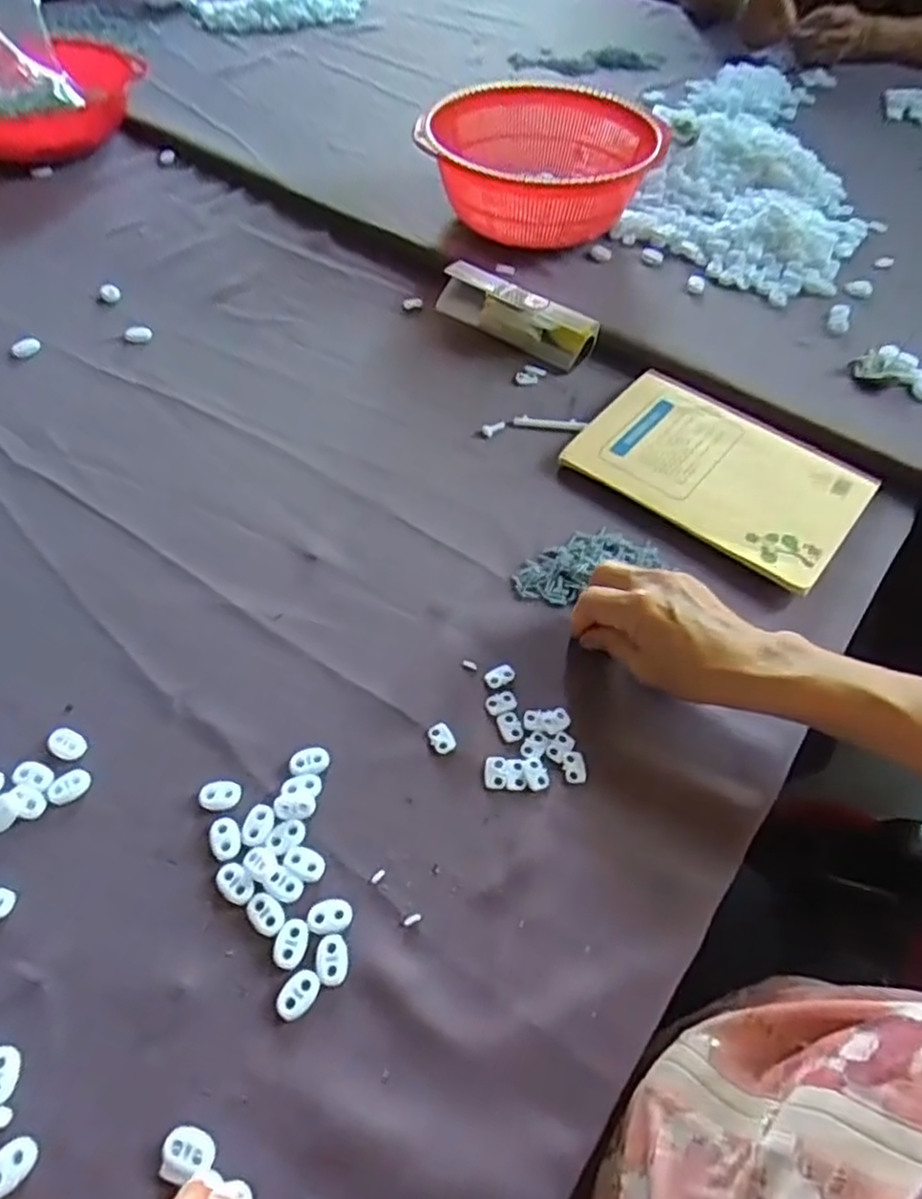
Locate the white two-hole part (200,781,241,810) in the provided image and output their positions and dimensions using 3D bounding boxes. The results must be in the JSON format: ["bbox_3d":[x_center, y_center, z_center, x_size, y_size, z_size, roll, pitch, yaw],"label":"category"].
[{"bbox_3d":[-0.136,0.109,0.401,0.023,0.004,0.015,-2,54,-2],"label":"white two-hole part"}]

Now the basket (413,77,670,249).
[{"bbox_3d":[0.076,-0.434,0.717,0.217,0.099,0.254,19,56,12],"label":"basket"}]

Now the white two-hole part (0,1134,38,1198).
[{"bbox_3d":[-0.194,0.244,0.306,0.016,0.004,0.023,31,59,20],"label":"white two-hole part"}]

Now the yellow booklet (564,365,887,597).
[{"bbox_3d":[0.202,-0.105,0.551,0.201,0.013,0.143,33,60,21],"label":"yellow booklet"}]

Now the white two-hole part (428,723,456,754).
[{"bbox_3d":[-0.012,0.083,0.427,0.013,0.004,0.019,-24,58,-17],"label":"white two-hole part"}]

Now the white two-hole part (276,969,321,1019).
[{"bbox_3d":[-0.079,0.190,0.345,0.015,0.004,0.022,33,60,21],"label":"white two-hole part"}]

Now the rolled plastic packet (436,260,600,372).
[{"bbox_3d":[0.049,-0.265,0.653,0.155,0.037,0.044,34,60,21],"label":"rolled plastic packet"}]

